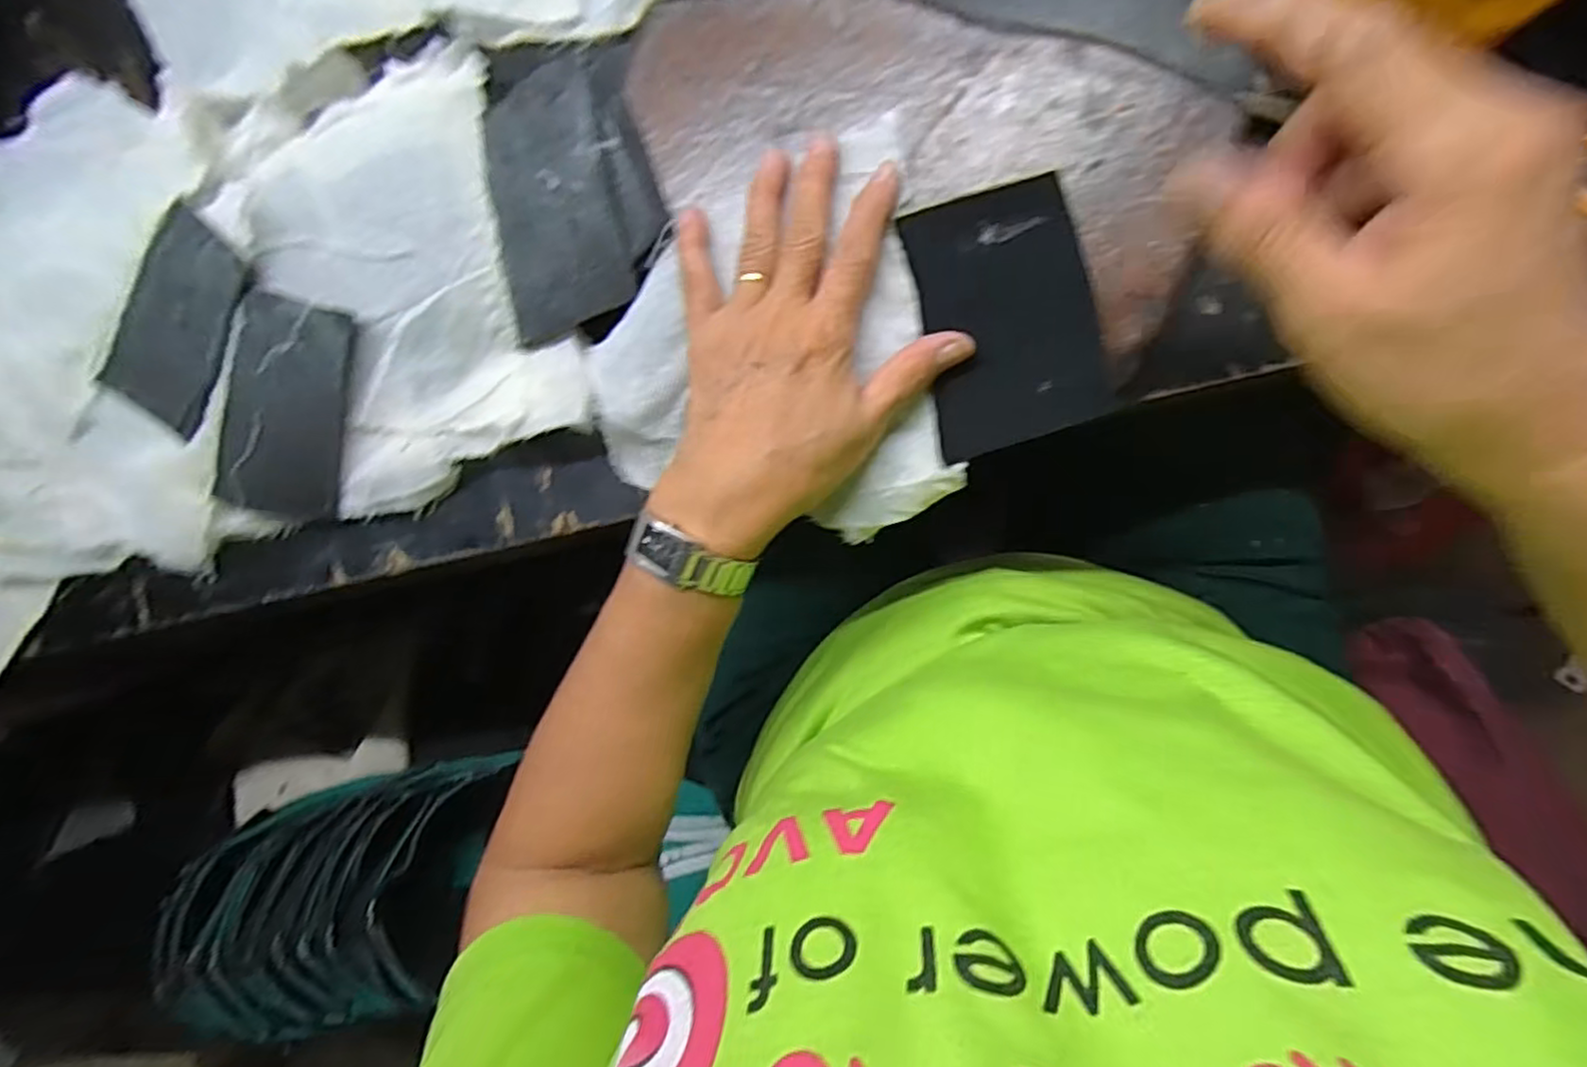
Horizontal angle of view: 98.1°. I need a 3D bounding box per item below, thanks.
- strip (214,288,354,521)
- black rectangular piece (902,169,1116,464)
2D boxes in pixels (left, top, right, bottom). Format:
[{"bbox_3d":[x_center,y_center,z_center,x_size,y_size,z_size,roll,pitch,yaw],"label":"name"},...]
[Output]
[{"bbox_3d":[-0.264,-0.063,0.356,0.064,0.010,0.118,20,109,-1],"label":"strip"},{"bbox_3d":[0.092,-0.093,0.297,0.070,0.006,0.108,-11,90,16],"label":"black rectangular piece"}]

